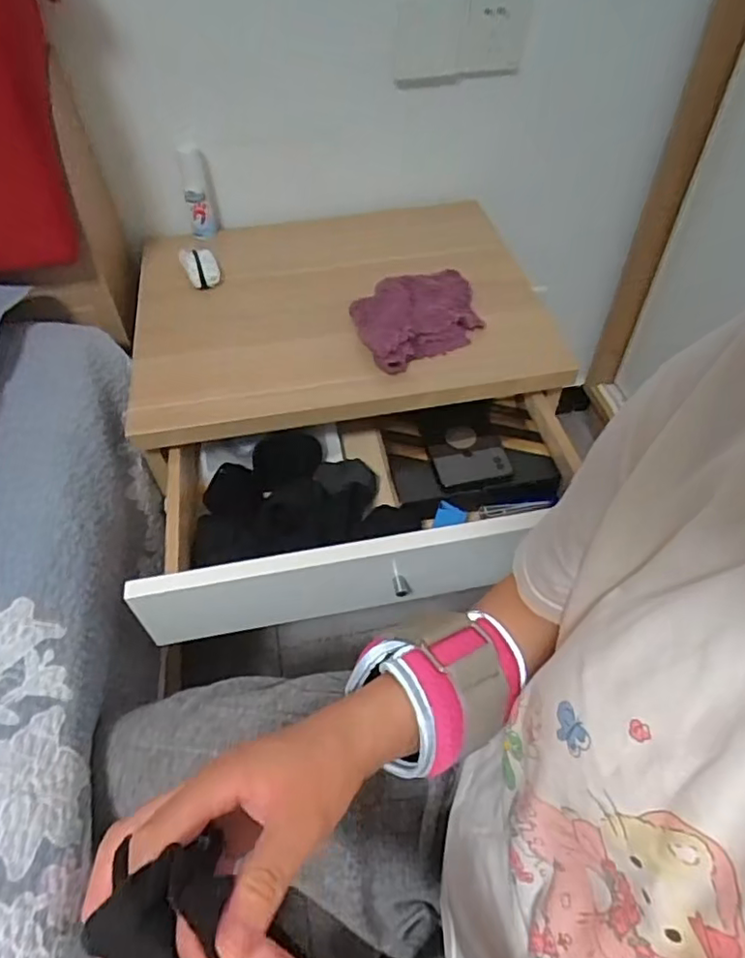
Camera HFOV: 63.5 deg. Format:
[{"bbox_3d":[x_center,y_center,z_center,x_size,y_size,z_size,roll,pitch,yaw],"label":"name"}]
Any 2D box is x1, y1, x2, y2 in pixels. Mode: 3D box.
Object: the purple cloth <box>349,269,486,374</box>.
[{"bbox_3d":[0.058,-0.194,0.713,0.166,0.041,0.134,-23,55,-16],"label":"purple cloth"}]

